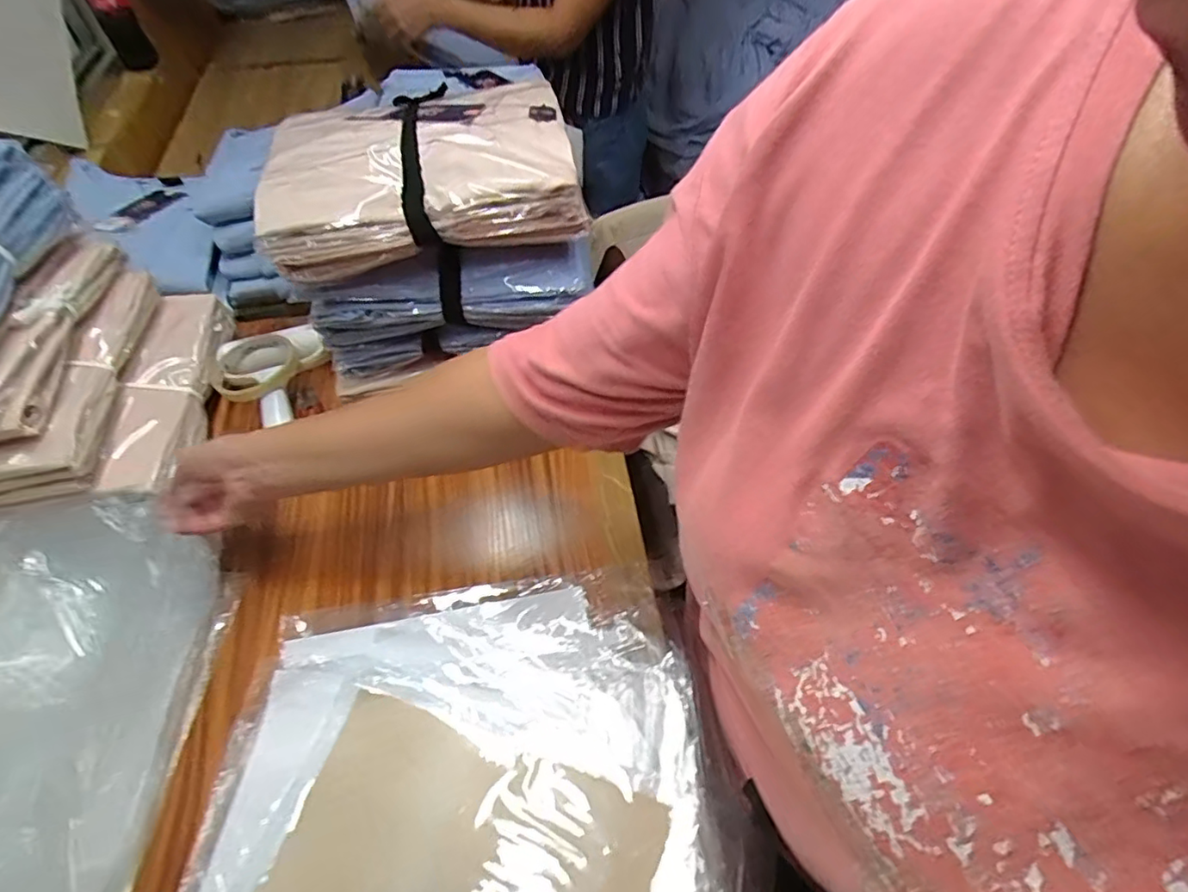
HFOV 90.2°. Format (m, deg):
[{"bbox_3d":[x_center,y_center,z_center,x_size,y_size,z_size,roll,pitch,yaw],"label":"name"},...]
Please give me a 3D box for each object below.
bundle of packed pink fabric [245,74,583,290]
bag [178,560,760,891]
[{"bbox_3d":[-0.149,-0.248,0.520,0.252,0.062,0.191,-10,54,-5],"label":"bundle of packed pink fabric"},{"bbox_3d":[-0.089,0.254,0.412,0.365,0.014,0.327,-7,54,-6],"label":"bag"}]

